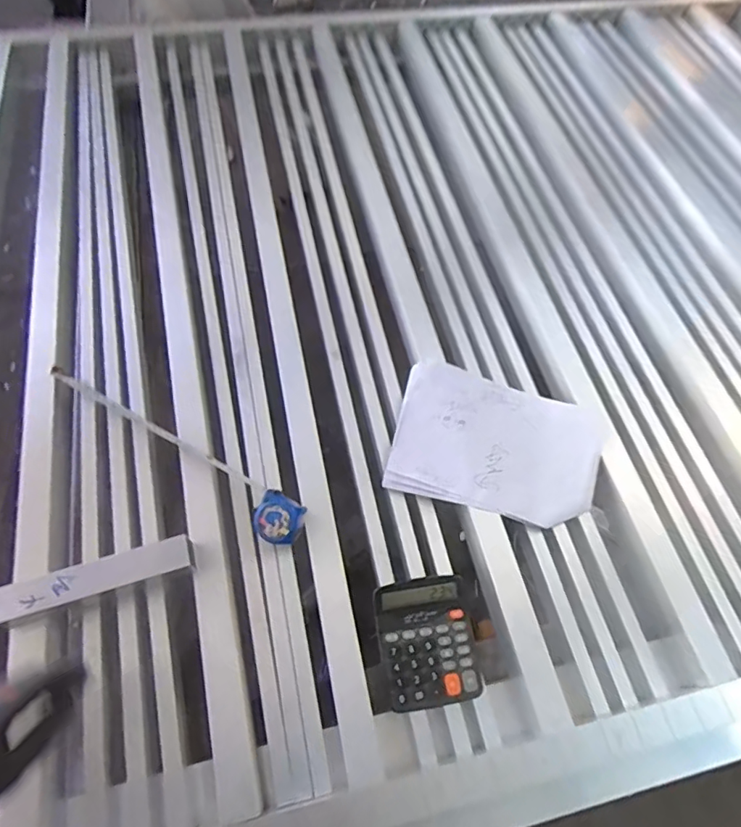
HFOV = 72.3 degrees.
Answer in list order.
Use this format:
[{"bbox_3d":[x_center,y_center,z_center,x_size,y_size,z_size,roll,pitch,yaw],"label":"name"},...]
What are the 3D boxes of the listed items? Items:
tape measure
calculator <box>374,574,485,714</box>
[{"bbox_3d":[-0.279,0.047,0.733,0.442,0.050,0.062,33,64,13],"label":"tape measure"},{"bbox_3d":[0.072,0.284,0.634,0.117,0.042,0.142,-6,62,-8],"label":"calculator"}]

